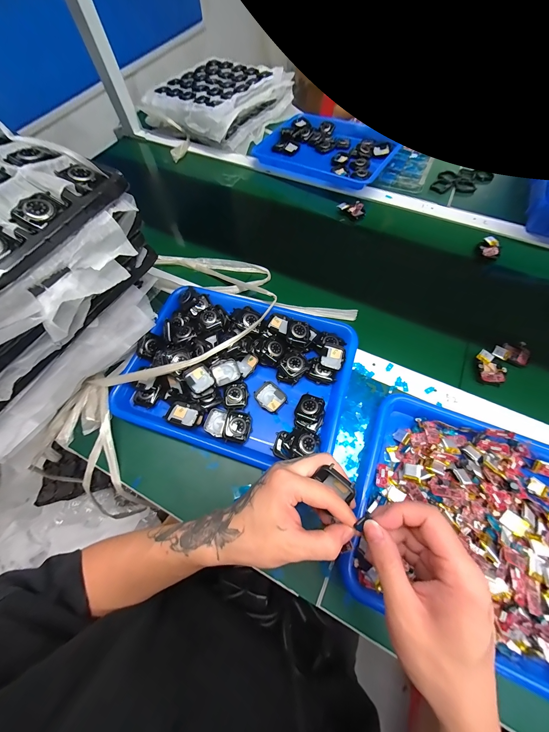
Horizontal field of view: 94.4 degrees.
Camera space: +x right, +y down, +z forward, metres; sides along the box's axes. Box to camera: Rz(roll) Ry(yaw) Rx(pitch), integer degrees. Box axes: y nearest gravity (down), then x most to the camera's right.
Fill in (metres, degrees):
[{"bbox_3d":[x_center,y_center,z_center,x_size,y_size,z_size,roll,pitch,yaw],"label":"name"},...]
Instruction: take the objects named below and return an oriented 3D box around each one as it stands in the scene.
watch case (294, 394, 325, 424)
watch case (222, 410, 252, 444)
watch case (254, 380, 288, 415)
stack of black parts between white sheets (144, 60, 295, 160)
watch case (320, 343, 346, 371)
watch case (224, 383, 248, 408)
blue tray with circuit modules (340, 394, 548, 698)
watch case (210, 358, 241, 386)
[{"bbox_3d":[0.052,0.063,0.373,0.037,0.018,0.042,23,69,13],"label":"watch case"},{"bbox_3d":[-0.053,0.087,0.366,0.036,0.013,0.042,12,66,8],"label":"watch case"},{"bbox_3d":[-0.006,0.048,0.389,0.045,0.008,0.038,40,73,18],"label":"watch case"},{"bbox_3d":[-0.158,-0.745,0.728,0.294,0.081,0.407,35,72,17],"label":"stack of black parts between white sheets"},{"bbox_3d":[0.093,-0.016,0.399,0.035,0.005,0.043,17,67,10],"label":"watch case"},{"bbox_3d":[-0.058,0.045,0.389,0.035,0.007,0.039,1,65,3],"label":"watch case"},{"bbox_3d":[0.266,0.197,0.301,0.325,0.046,0.247,20,68,11],"label":"blue tray with circuit modules"},{"bbox_3d":[-0.078,0.008,0.405,0.041,0.011,0.037,-22,82,-7],"label":"watch case"}]

